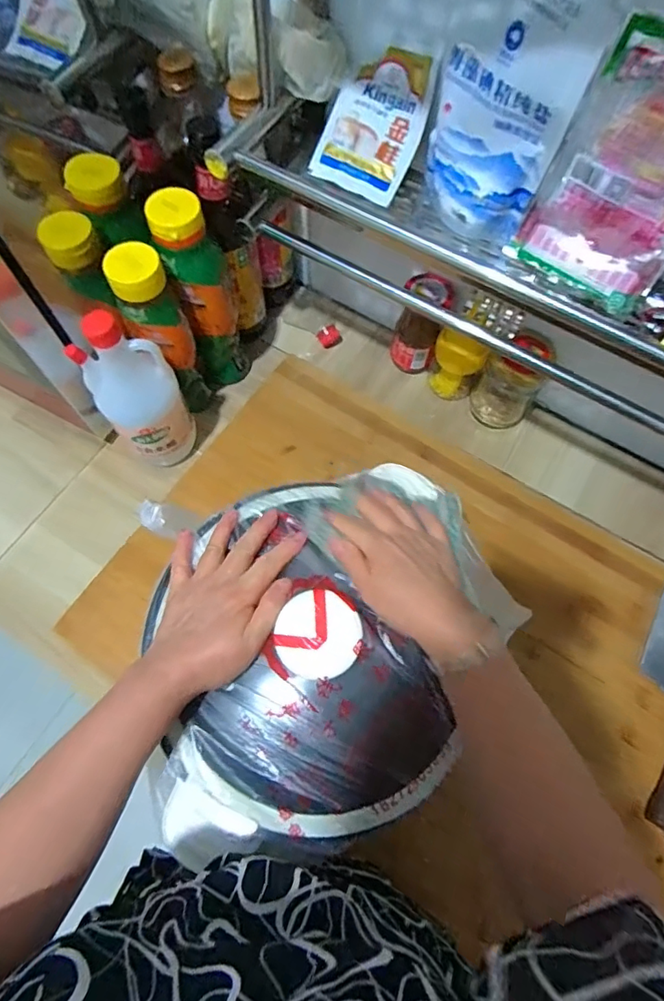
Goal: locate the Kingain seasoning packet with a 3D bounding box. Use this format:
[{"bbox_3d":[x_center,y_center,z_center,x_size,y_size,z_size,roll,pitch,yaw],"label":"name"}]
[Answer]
[{"bbox_3d":[0.035,-0.340,0.452,0.087,0.026,0.112,28,104,8],"label":"Kingain seasoning packet"}]

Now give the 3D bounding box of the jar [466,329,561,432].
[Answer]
[{"bbox_3d":[0.223,-0.146,0.618,0.073,0.128,0.062,36,72,11],"label":"jar"}]

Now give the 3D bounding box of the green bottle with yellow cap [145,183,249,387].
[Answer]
[{"bbox_3d":[-0.143,-0.225,0.572,0.065,0.232,0.067,-16,71,-8],"label":"green bottle with yellow cap"}]

